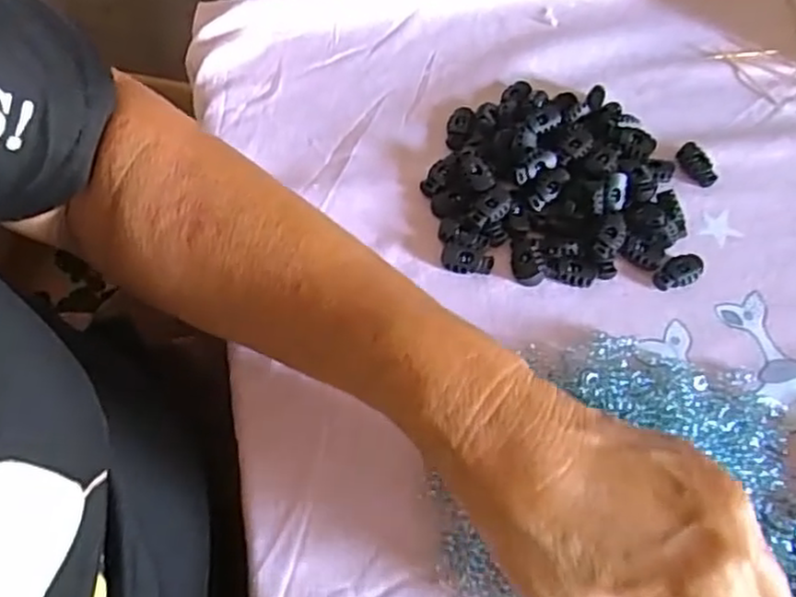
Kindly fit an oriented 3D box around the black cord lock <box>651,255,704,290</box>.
[{"bbox_3d":[0.155,-0.014,0.395,0.028,0.009,0.017,-31,66,-19],"label":"black cord lock"}]

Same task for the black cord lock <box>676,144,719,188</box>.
[{"bbox_3d":[0.182,-0.081,0.434,0.017,0.010,0.028,-21,63,-15],"label":"black cord lock"}]

